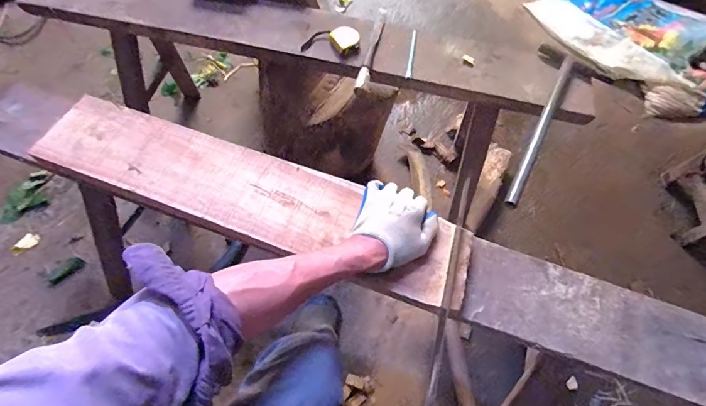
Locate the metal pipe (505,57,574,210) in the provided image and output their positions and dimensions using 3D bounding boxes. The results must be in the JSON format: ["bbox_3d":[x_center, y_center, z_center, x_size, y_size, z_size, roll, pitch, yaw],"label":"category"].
[{"bbox_3d":[0.357,-0.144,0.714,0.022,0.027,0.386,28,64,11],"label":"metal pipe"}]

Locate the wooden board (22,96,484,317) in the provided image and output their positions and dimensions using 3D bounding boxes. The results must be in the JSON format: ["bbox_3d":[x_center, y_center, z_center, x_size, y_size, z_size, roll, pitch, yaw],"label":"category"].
[{"bbox_3d":[-0.163,-0.015,0.577,0.674,0.029,0.144,20,64,8],"label":"wooden board"}]

